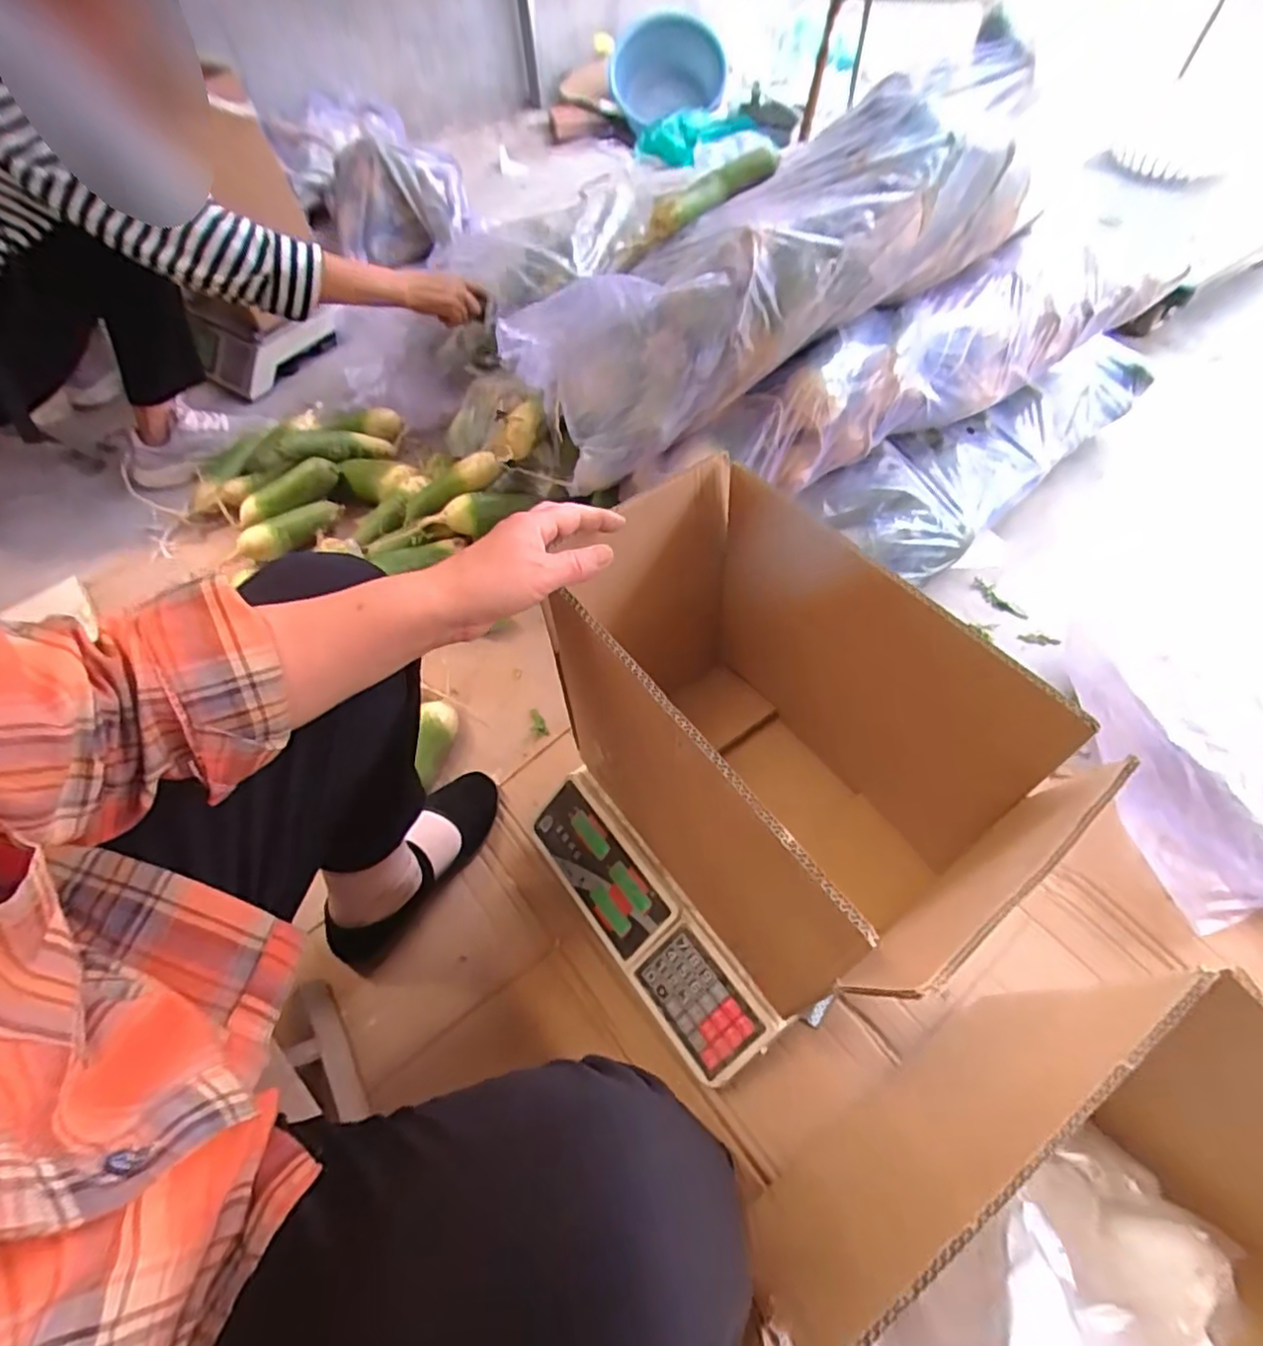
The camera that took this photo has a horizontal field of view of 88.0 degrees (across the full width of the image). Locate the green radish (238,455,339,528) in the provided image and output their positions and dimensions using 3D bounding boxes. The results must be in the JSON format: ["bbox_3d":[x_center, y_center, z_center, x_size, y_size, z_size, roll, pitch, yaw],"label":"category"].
[{"bbox_3d":[-0.559,-0.286,1.053,0.178,0.038,0.054,-28,57,1],"label":"green radish"}]

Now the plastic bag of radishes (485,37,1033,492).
[{"bbox_3d":[0.182,-0.536,0.847,0.724,0.163,0.287,-36,60,-8],"label":"plastic bag of radishes"}]

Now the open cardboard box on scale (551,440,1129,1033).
[{"bbox_3d":[0.127,0.063,0.545,0.235,0.308,0.356,-33,60,-17],"label":"open cardboard box on scale"}]

